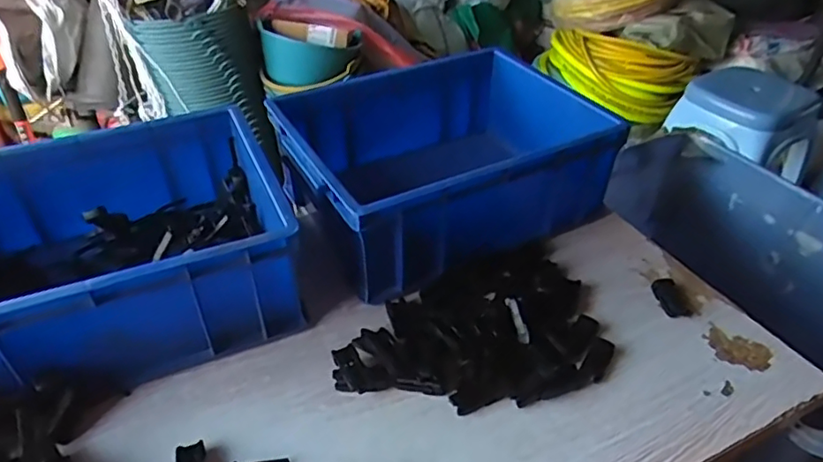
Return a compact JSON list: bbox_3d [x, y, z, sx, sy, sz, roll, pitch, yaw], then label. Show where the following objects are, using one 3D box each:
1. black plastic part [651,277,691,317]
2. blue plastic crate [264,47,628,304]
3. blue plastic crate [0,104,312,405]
[{"bbox_3d":[0.269,0.067,0.609,0.030,0.013,0.053,-2,38,-3],"label":"black plastic part"},{"bbox_3d":[0.034,-0.076,0.699,0.323,0.154,0.270,-18,42,-22],"label":"blue plastic crate"},{"bbox_3d":[-0.302,0.018,0.580,0.334,0.124,0.263,-17,42,-19],"label":"blue plastic crate"}]

